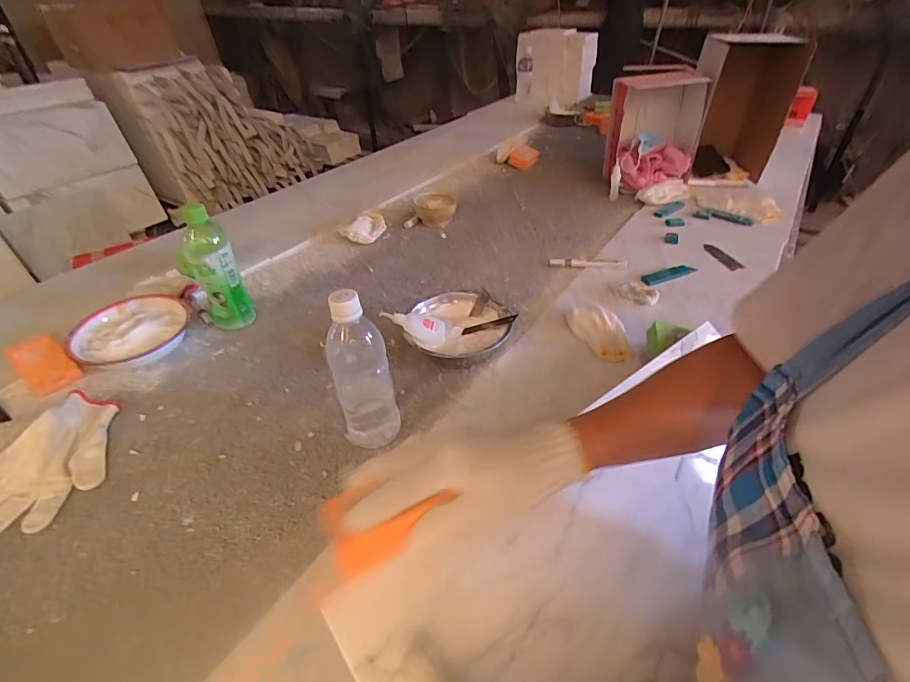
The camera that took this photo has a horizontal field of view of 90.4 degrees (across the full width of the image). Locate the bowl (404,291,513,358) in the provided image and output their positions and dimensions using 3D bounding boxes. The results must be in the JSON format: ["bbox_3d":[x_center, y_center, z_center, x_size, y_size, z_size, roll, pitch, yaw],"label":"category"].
[{"bbox_3d":[0.006,-0.012,0.699,0.149,0.052,0.151,-1,40,1],"label":"bowl"}]

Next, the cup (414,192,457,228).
[{"bbox_3d":[-0.044,-0.302,1.051,0.096,0.054,0.101,-1,40,1],"label":"cup"}]

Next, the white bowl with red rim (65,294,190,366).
[{"bbox_3d":[-0.505,-0.014,0.711,0.158,0.047,0.144,-1,40,1],"label":"white bowl with red rim"}]

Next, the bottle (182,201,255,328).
[{"bbox_3d":[-0.370,-0.110,0.702,0.067,0.197,0.056,-25,45,-24],"label":"bottle"}]

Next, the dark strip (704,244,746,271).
[{"bbox_3d":[0.530,-0.166,0.894,0.029,0.006,0.098,-10,42,-11],"label":"dark strip"}]

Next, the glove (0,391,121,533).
[{"bbox_3d":[-0.478,0.139,0.538,0.123,0.037,0.174,14,43,18],"label":"glove"}]

